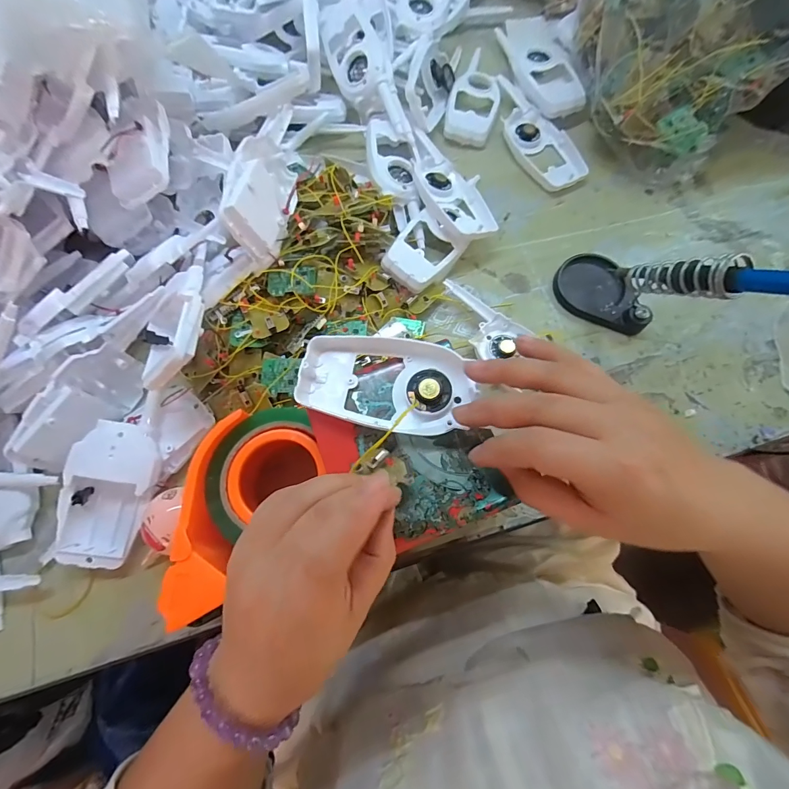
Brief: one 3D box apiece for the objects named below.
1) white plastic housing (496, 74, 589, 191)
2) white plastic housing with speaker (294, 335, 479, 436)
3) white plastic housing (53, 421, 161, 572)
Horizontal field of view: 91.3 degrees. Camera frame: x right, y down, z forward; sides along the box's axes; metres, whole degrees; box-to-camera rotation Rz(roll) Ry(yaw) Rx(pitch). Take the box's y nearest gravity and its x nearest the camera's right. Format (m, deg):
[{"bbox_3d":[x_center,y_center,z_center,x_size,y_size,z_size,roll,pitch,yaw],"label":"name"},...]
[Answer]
[{"bbox_3d":[0.156,-0.297,0.436,0.060,0.012,0.165,-21,73,-5],"label":"white plastic housing"},{"bbox_3d":[-0.006,-0.008,0.248,0.110,0.016,0.058,13,73,5],"label":"white plastic housing with speaker"},{"bbox_3d":[-0.224,0.080,0.307,0.058,0.043,0.106,12,73,5],"label":"white plastic housing"}]

